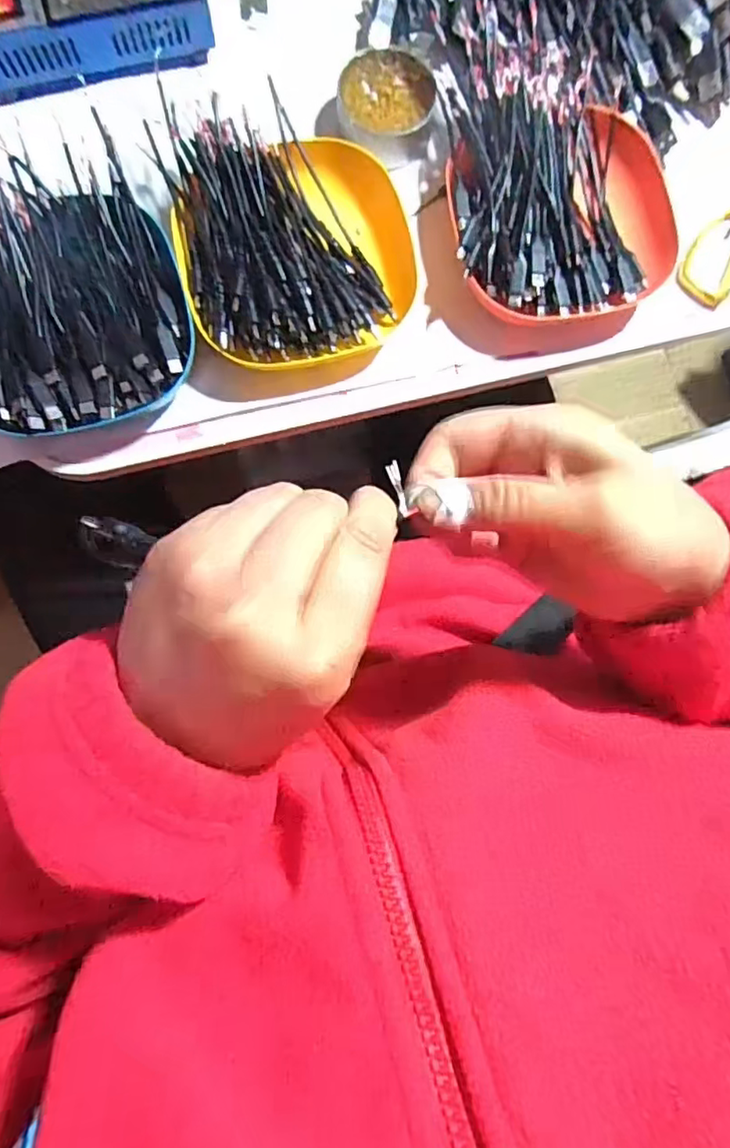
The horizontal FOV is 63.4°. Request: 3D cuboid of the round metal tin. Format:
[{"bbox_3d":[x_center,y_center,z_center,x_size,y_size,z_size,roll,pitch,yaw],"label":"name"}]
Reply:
[{"bbox_3d":[0.015,-0.306,0.385,0.059,0.024,0.066,22,84,-1],"label":"round metal tin"}]

